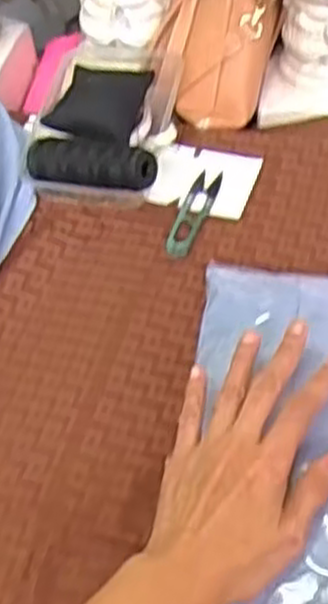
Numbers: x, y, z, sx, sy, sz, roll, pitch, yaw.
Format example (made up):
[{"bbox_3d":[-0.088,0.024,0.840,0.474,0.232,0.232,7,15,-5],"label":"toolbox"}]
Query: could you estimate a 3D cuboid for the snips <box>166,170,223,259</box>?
[{"bbox_3d":[0.025,-0.077,0.672,0.024,0.006,0.101,15,52,17],"label":"snips"}]

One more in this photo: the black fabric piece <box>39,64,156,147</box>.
[{"bbox_3d":[-0.059,-0.179,0.716,0.076,0.011,0.087,16,65,4],"label":"black fabric piece"}]

